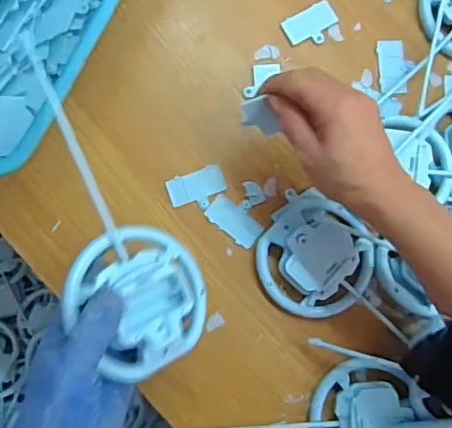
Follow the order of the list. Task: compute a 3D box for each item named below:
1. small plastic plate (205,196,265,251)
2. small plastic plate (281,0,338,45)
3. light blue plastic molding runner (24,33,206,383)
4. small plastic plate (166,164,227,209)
[{"bbox_3d":[0.010,0.004,0.507,0.051,0.004,0.035,41,83,2],"label":"small plastic plate"},{"bbox_3d":[0.083,-0.182,0.540,0.052,0.004,0.036,-31,86,-6],"label":"small plastic plate"},{"bbox_3d":[-0.083,-0.007,0.387,0.093,0.039,0.245,-26,95,-49],"label":"light blue plastic molding runner"},{"bbox_3d":[-0.026,-0.022,0.508,0.052,0.004,0.033,-18,85,-5],"label":"small plastic plate"}]

